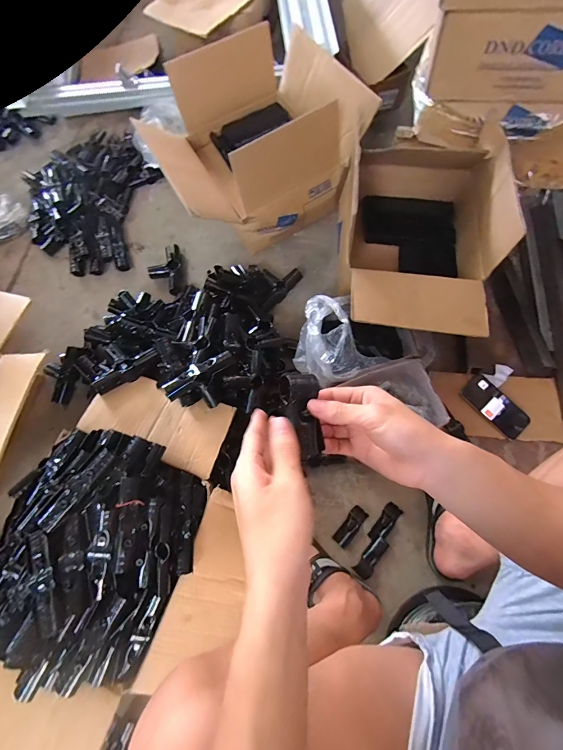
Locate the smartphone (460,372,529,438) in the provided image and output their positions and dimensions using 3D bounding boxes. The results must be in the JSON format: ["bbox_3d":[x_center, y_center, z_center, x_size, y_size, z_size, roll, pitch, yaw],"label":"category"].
[{"bbox_3d":[0.463,0.065,0.736,0.070,0.011,0.141,-41,76,-4],"label":"smartphone"}]

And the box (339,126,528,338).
[{"bbox_3d":[0.299,-0.313,0.742,0.268,0.229,0.494,7,72,3],"label":"box"}]

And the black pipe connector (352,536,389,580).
[{"bbox_3d":[0.173,0.348,0.647,0.030,0.023,0.080,43,77,14],"label":"black pipe connector"}]

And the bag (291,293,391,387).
[{"bbox_3d":[0.098,-0.068,0.720,0.143,0.117,0.188,-22,72,-6],"label":"bag"}]

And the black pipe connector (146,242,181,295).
[{"bbox_3d":[-0.292,-0.269,0.859,0.076,0.034,0.137,-6,71,-1],"label":"black pipe connector"}]

